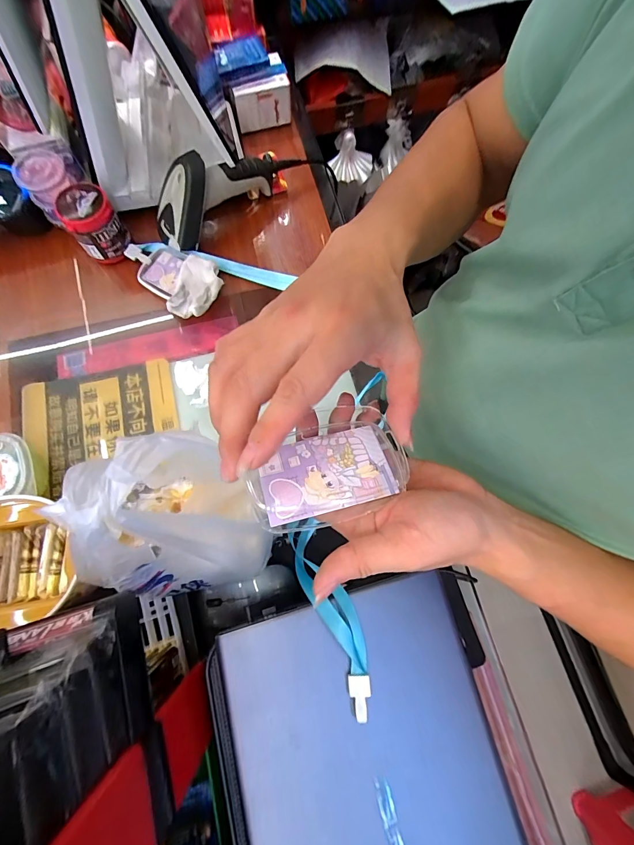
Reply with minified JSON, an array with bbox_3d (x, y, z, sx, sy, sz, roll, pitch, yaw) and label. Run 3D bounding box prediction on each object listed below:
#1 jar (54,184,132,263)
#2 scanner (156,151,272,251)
[{"bbox_3d":[-0.304,-0.272,0.493,0.066,0.074,0.061,0,74,-1],"label":"jar"},{"bbox_3d":[-0.133,-0.312,0.490,0.189,0.097,0.083,-27,77,-9],"label":"scanner"}]

